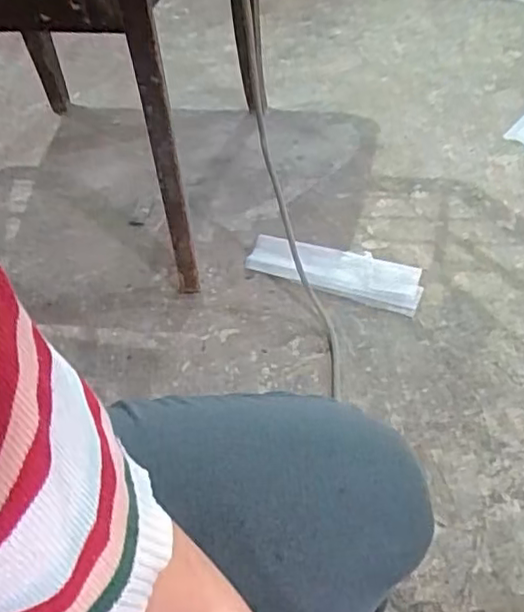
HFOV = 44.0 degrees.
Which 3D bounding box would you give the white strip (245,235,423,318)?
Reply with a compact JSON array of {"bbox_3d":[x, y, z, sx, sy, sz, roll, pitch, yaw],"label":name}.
[{"bbox_3d":[0.099,-0.048,0.904,0.241,0.028,0.073,14,52,18],"label":"white strip"}]

